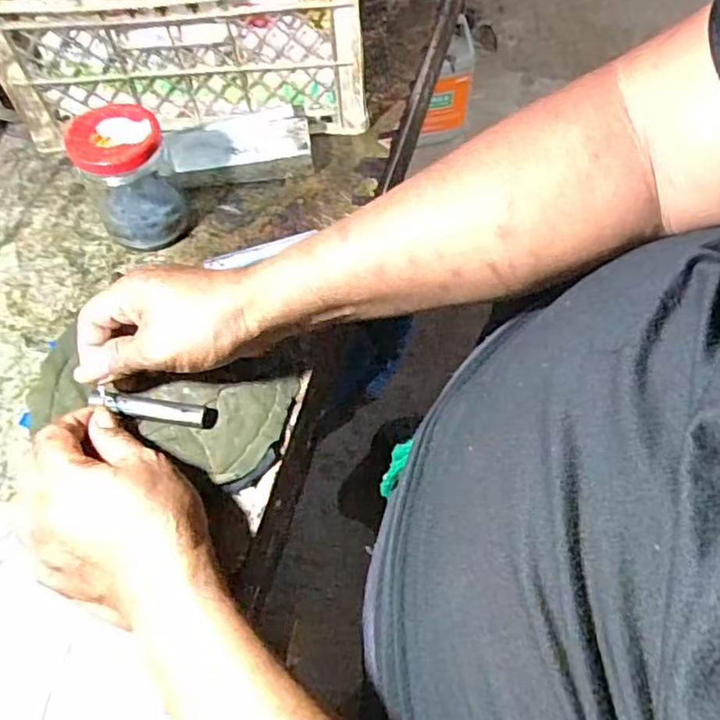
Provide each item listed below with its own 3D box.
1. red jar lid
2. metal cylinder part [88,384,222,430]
[{"bbox_3d":[-0.174,-0.156,0.444,0.062,0.015,0.058,-2,57,4],"label":"red jar lid"},{"bbox_3d":[-0.136,0.031,0.414,0.082,0.011,0.017,11,59,0],"label":"metal cylinder part"}]

